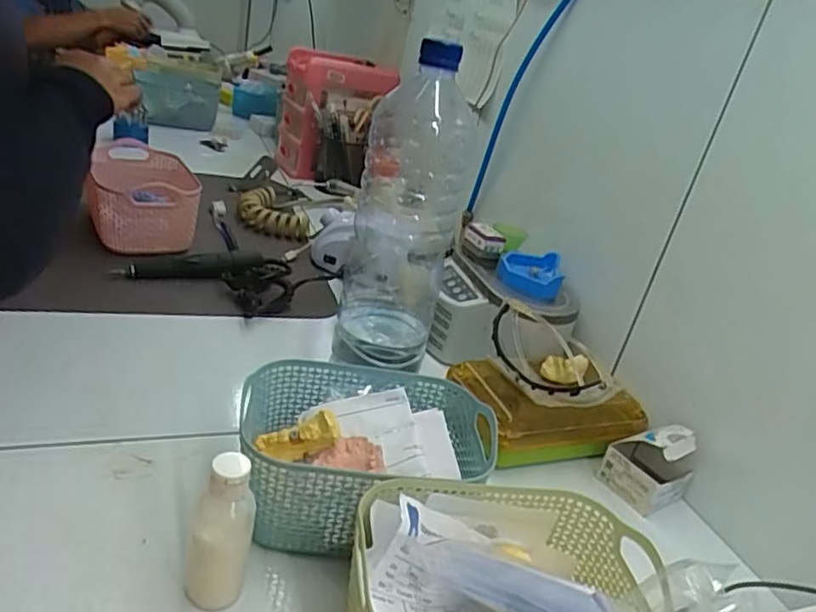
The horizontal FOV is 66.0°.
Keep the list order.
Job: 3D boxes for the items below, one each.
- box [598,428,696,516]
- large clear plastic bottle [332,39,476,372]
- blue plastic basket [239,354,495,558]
[{"bbox_3d":[0.210,0.132,0.541,0.061,0.064,0.060,-8,33,-37],"label":"box"},{"bbox_3d":[-0.003,-0.084,0.527,0.096,0.240,0.075,15,26,3],"label":"large clear plastic bottle"},{"bbox_3d":[-0.028,0.104,0.447,0.173,0.072,0.125,7,26,-9],"label":"blue plastic basket"}]

